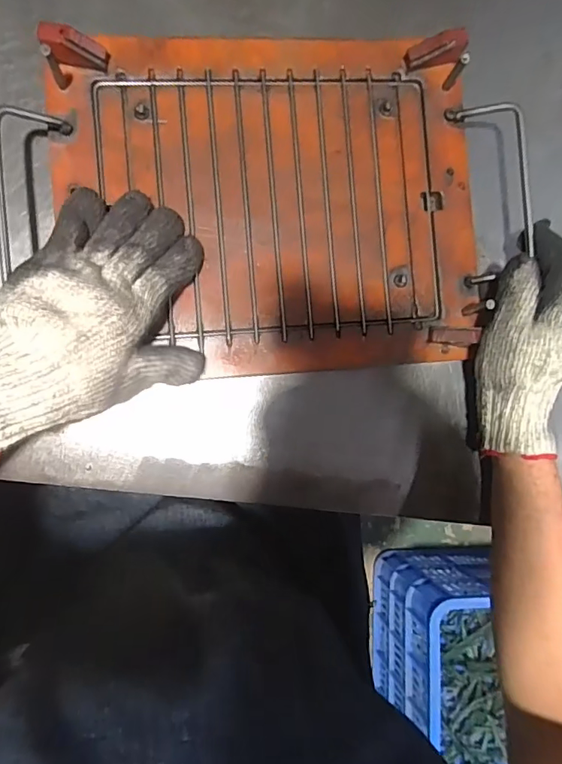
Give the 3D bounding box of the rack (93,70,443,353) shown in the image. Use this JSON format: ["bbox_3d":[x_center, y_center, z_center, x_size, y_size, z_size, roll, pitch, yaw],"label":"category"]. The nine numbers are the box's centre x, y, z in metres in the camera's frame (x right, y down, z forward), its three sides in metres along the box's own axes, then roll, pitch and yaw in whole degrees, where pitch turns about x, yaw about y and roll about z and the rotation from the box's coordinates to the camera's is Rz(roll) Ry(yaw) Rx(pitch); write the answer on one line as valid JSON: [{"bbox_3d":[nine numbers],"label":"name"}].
[{"bbox_3d":[-0.002,-0.129,0.361,0.236,0.006,0.196,-6,88,-7],"label":"rack"}]

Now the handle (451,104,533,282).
[{"bbox_3d":[0.157,-0.141,0.362,0.043,0.026,0.132,-1,89,-7],"label":"handle"}]

